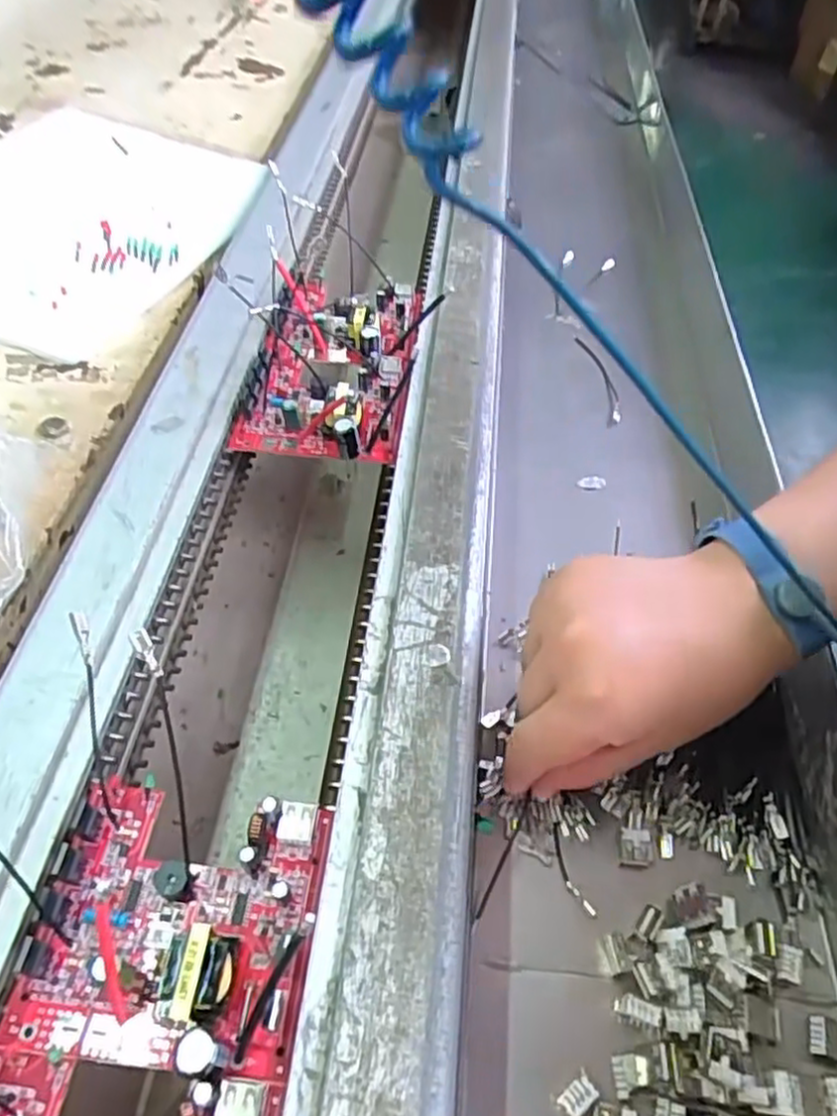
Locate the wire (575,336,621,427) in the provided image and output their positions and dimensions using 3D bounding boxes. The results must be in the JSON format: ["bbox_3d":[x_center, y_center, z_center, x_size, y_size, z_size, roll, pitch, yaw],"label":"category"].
[{"bbox_3d":[0.131,-0.131,0.515,0.012,0.006,0.097,-4,51,-5],"label":"wire"}]

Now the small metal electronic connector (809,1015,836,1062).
[{"bbox_3d":[0.154,0.179,0.263,0.016,0.004,0.013,16,53,11],"label":"small metal electronic connector"}]

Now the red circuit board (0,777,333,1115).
[{"bbox_3d":[-0.088,0.149,0.216,0.093,0.025,0.158,5,51,2],"label":"red circuit board"}]

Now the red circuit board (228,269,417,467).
[{"bbox_3d":[-0.050,-0.124,0.435,0.092,0.028,0.159,5,51,2],"label":"red circuit board"}]

